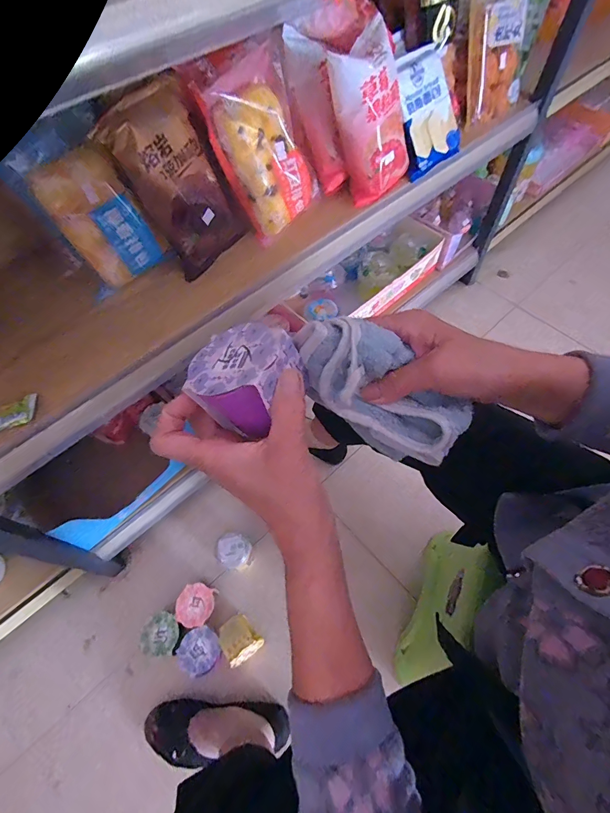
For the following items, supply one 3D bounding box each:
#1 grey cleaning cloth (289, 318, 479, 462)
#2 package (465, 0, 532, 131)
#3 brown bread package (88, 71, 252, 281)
[{"bbox_3d":[0.055,-0.014,0.288,0.138,0.052,0.058,38,66,-12],"label":"grey cleaning cloth"},{"bbox_3d":[0.332,-0.602,0.653,0.118,0.190,0.036,-22,35,-11],"label":"package"},{"bbox_3d":[-0.161,-0.297,0.509,0.049,0.202,0.134,19,60,48],"label":"brown bread package"}]

